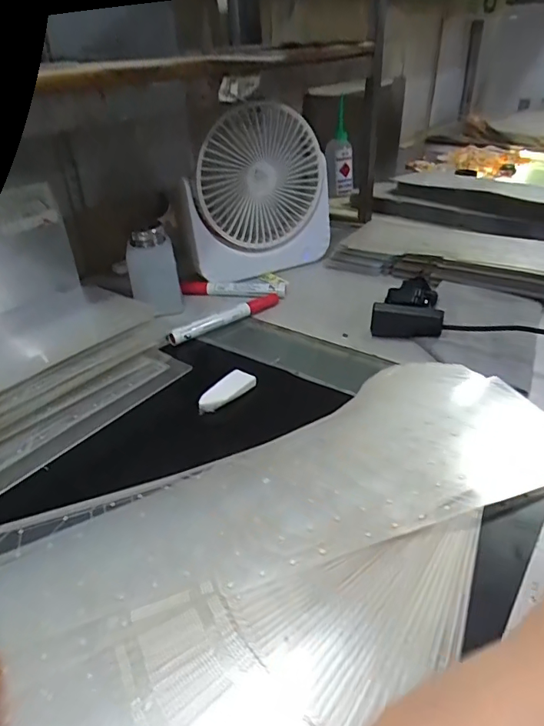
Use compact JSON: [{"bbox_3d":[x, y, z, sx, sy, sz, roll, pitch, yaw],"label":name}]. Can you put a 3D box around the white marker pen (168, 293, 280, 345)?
[{"bbox_3d":[-0.051,-0.051,0.546,0.142,0.018,0.018,-26,40,-30],"label":"white marker pen"}]

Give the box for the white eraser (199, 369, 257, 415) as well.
[{"bbox_3d":[-0.039,0.026,0.428,0.023,0.014,0.056,20,41,31],"label":"white eraser"}]

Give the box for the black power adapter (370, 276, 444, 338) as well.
[{"bbox_3d":[0.141,-0.057,0.506,0.068,0.057,0.035,6,35,14],"label":"black power adapter"}]

